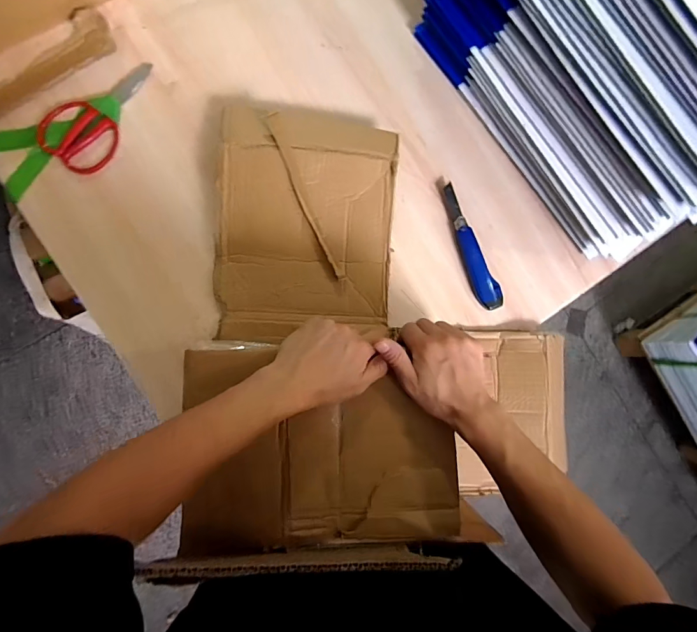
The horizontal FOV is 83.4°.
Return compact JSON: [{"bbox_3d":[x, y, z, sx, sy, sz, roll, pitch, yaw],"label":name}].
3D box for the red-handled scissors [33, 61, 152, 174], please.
[{"bbox_3d":[-0.349,-0.294,0.554,0.094,0.018,0.187,34,83,-5],"label":"red-handled scissors"}]

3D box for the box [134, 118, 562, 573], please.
[{"bbox_3d":[0.020,-0.010,0.511,0.394,0.166,0.533,2,89,-7],"label":"box"}]

